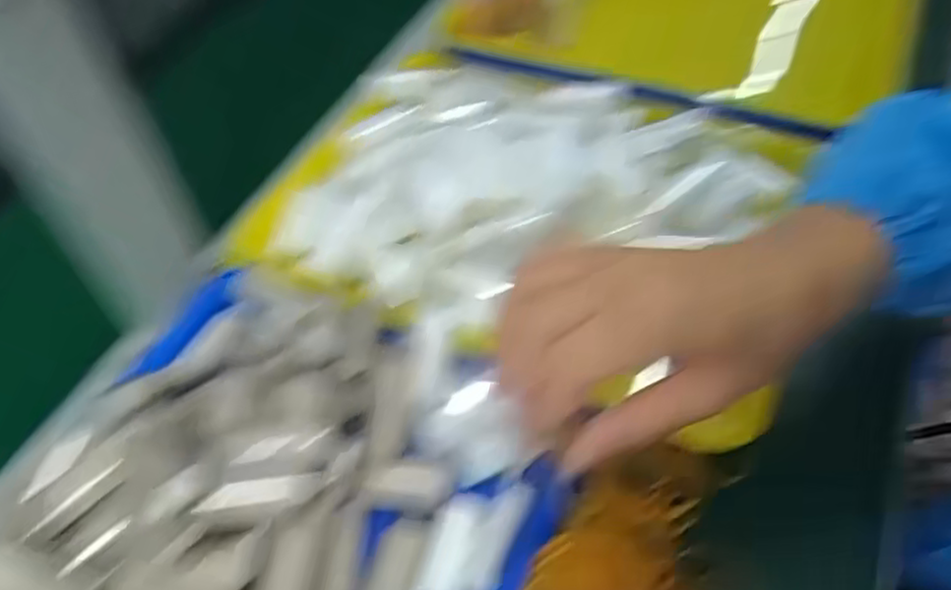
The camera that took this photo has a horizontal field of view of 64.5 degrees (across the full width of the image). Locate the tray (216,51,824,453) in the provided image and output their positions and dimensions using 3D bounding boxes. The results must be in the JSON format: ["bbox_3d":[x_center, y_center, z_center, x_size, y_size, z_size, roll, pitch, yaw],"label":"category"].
[{"bbox_3d":[0.034,-0.071,0.473,0.322,0.050,0.244,20,55,19],"label":"tray"}]

